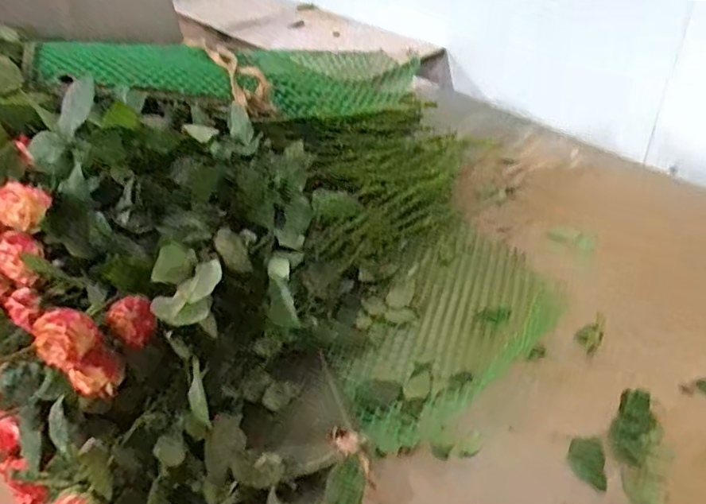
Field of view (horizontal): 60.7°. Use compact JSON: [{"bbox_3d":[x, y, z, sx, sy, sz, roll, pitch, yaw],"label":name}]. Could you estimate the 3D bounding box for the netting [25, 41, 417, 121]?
[{"bbox_3d":[-0.168,-0.282,0.990,0.610,0.080,0.187,-4,37,-28],"label":"netting"}]

